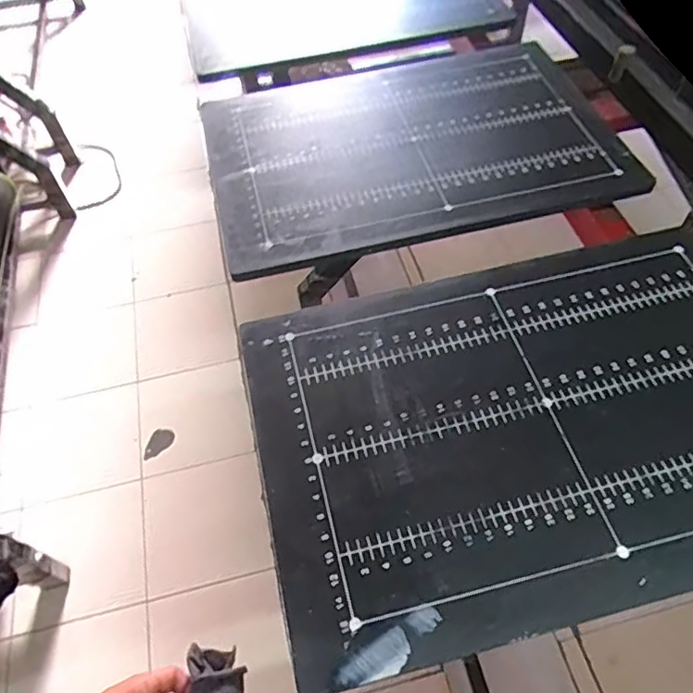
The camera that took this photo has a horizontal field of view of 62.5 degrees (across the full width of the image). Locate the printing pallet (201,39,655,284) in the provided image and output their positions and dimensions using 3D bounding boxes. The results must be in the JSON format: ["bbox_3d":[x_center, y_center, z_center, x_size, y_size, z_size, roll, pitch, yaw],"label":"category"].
[{"bbox_3d":[0.093,-0.317,0.871,0.590,0.027,0.409,-14,56,-7],"label":"printing pallet"}]

